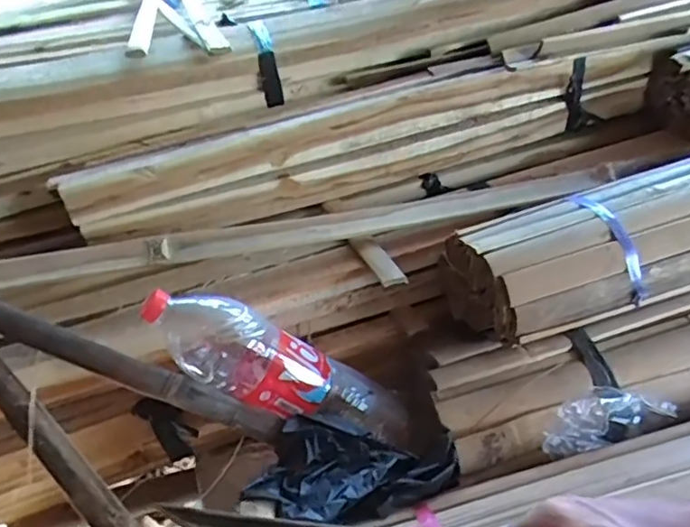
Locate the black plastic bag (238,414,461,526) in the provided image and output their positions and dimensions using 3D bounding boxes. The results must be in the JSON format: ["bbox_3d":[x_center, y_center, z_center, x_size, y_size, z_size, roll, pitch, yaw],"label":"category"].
[{"bbox_3d":[0.008,0.200,0.542,0.188,0.043,0.112,-1,40,6],"label":"black plastic bag"}]

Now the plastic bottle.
[{"bbox_3d":[-0.069,0.113,0.601,0.292,0.087,0.076,28,39,-14],"label":"plastic bottle"}]

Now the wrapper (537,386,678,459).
[{"bbox_3d":[0.257,0.147,0.567,0.137,0.054,0.038,-15,40,-11],"label":"wrapper"}]

